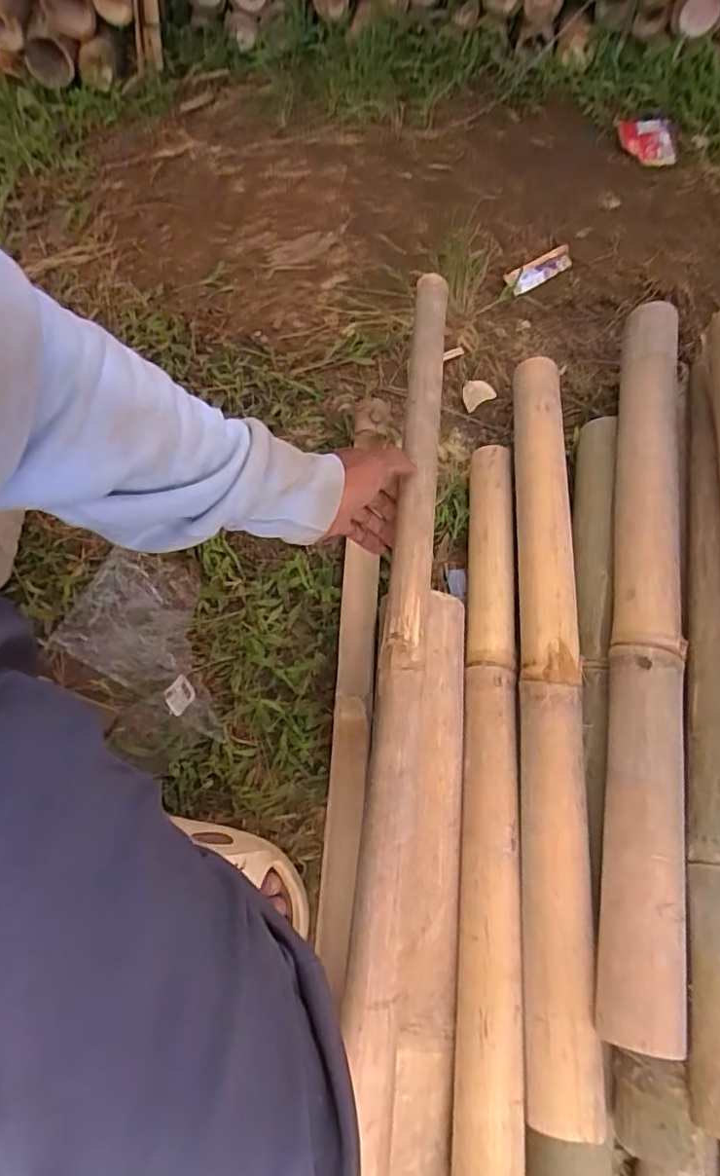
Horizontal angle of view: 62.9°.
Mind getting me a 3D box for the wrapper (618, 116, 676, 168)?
[{"bbox_3d":[0.401,-0.628,0.824,0.065,0.015,0.095,-6,69,-4],"label":"wrapper"}]

